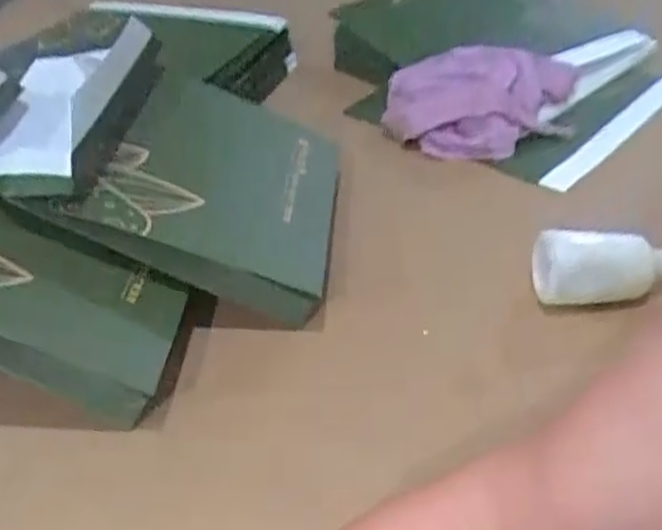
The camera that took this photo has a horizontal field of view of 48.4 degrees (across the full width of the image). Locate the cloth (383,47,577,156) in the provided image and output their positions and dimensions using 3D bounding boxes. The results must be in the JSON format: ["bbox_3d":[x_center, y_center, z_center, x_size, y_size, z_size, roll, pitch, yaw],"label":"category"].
[{"bbox_3d":[0.194,-0.201,0.903,0.247,0.094,0.139,-3,39,0],"label":"cloth"}]

